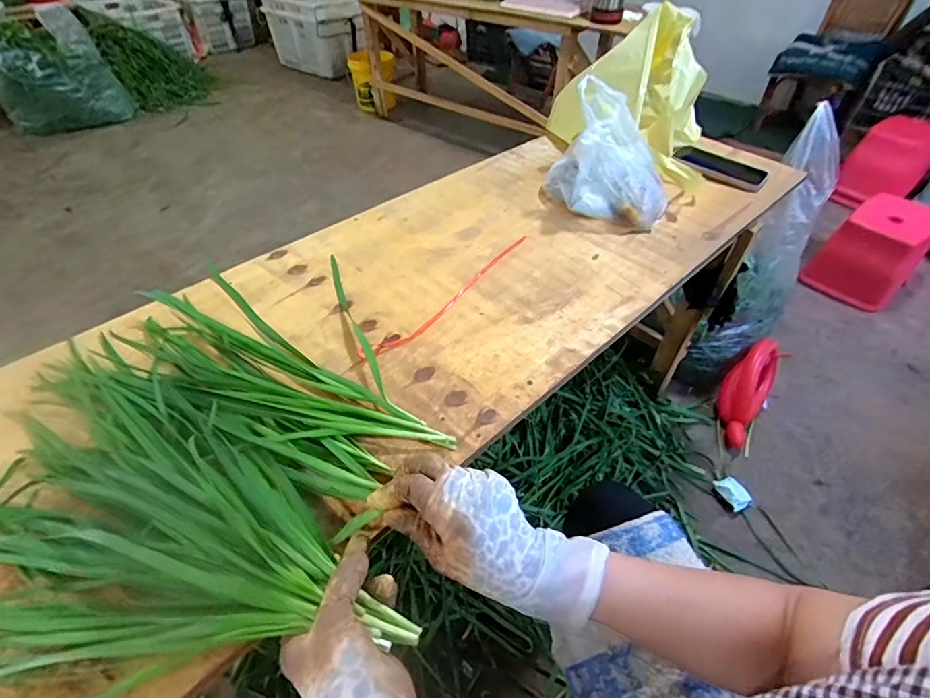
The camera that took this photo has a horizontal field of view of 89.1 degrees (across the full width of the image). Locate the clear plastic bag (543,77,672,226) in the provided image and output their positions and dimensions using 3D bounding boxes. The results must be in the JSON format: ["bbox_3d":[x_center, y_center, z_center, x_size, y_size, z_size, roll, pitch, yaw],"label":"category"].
[{"bbox_3d":[0.227,-0.300,0.736,0.194,0.150,0.119,22,50,21],"label":"clear plastic bag"}]

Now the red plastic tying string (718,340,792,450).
[{"bbox_3d":[0.706,0.113,1.199,0.106,0.057,0.287,27,76,25],"label":"red plastic tying string"}]

